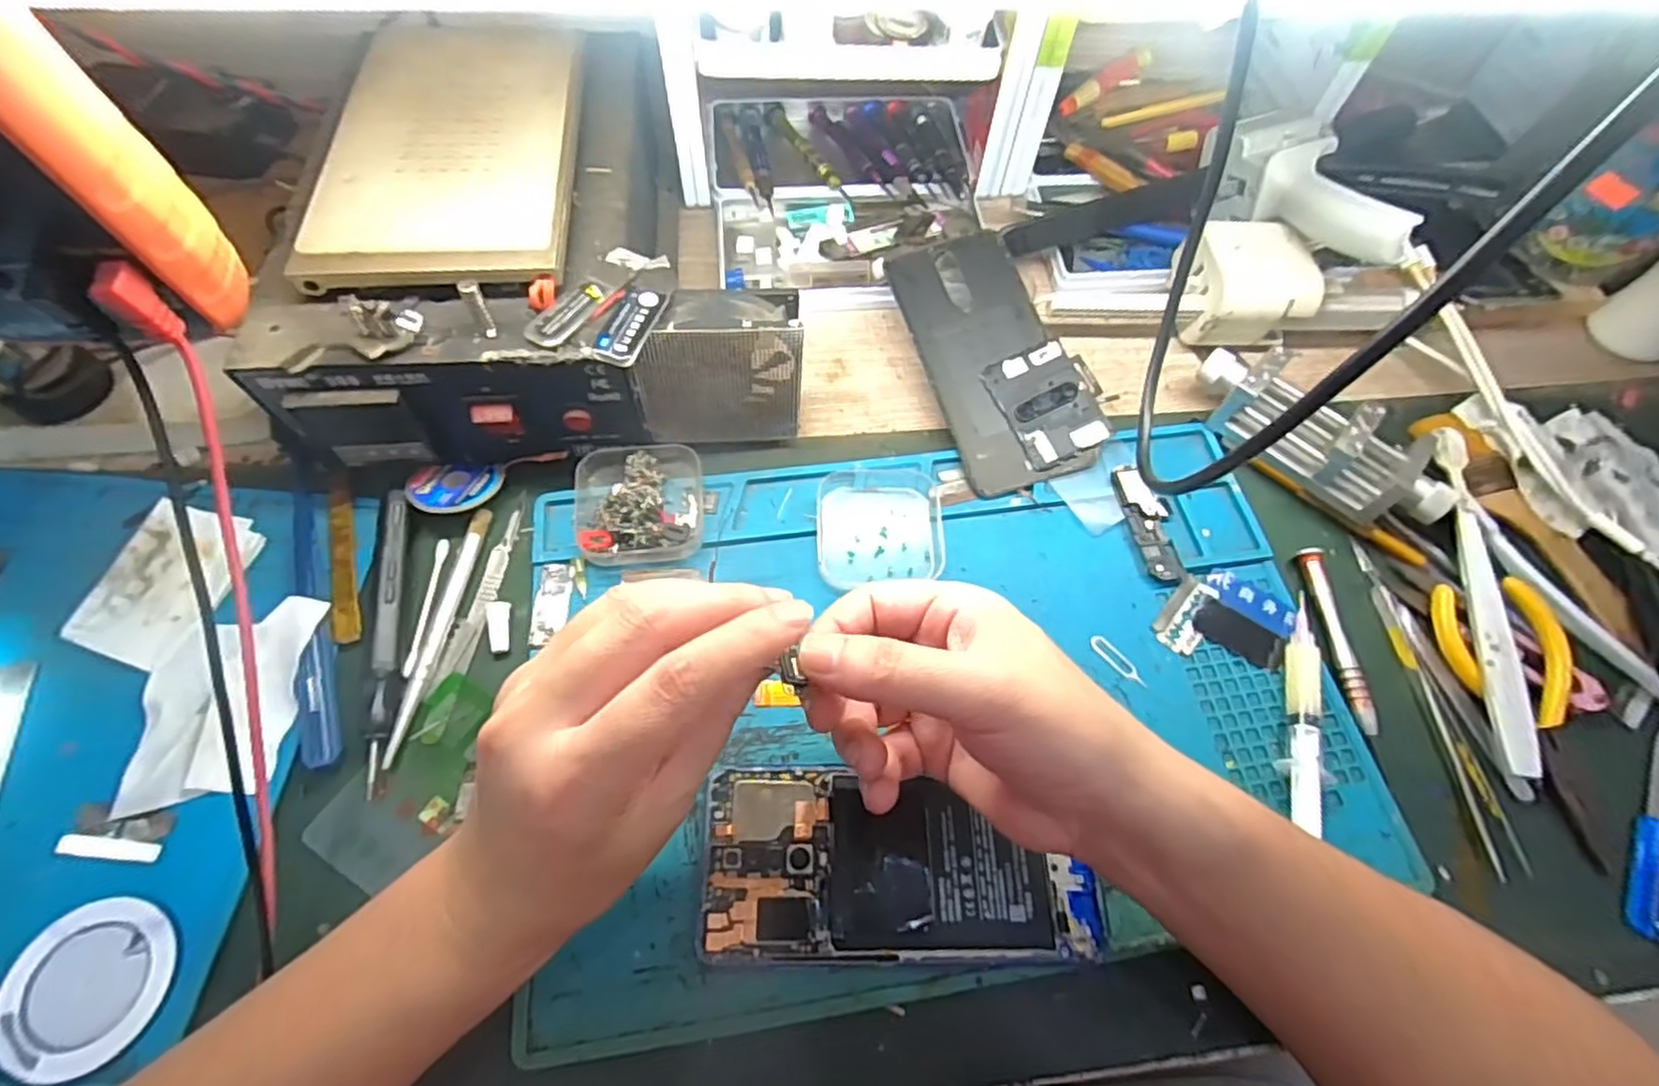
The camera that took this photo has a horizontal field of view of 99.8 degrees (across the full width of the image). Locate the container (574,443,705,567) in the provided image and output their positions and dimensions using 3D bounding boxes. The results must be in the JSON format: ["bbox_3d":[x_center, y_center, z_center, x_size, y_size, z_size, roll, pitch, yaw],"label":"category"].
[{"bbox_3d":[-0.096,-0.022,0.354,0.062,0.019,0.064,-6,63,-6],"label":"container"}]

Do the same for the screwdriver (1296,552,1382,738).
[{"bbox_3d":[0.251,0.046,0.345,0.009,0.009,0.093,0,63,-3],"label":"screwdriver"}]

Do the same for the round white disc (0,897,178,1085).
[{"bbox_3d":[-0.277,0.165,0.260,0.053,0.006,0.055,1,63,-2],"label":"round white disc"}]

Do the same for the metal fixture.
[{"bbox_3d":[0.271,-0.062,0.385,0.058,0.033,0.135,-41,71,-20],"label":"metal fixture"}]

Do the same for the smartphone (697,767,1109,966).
[{"bbox_3d":[0.029,0.131,0.288,0.157,0.010,0.071,1,63,-2],"label":"smartphone"}]

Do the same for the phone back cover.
[{"bbox_3d":[0.091,-0.108,0.404,0.072,0.004,0.160,-17,75,-4],"label":"phone back cover"}]

